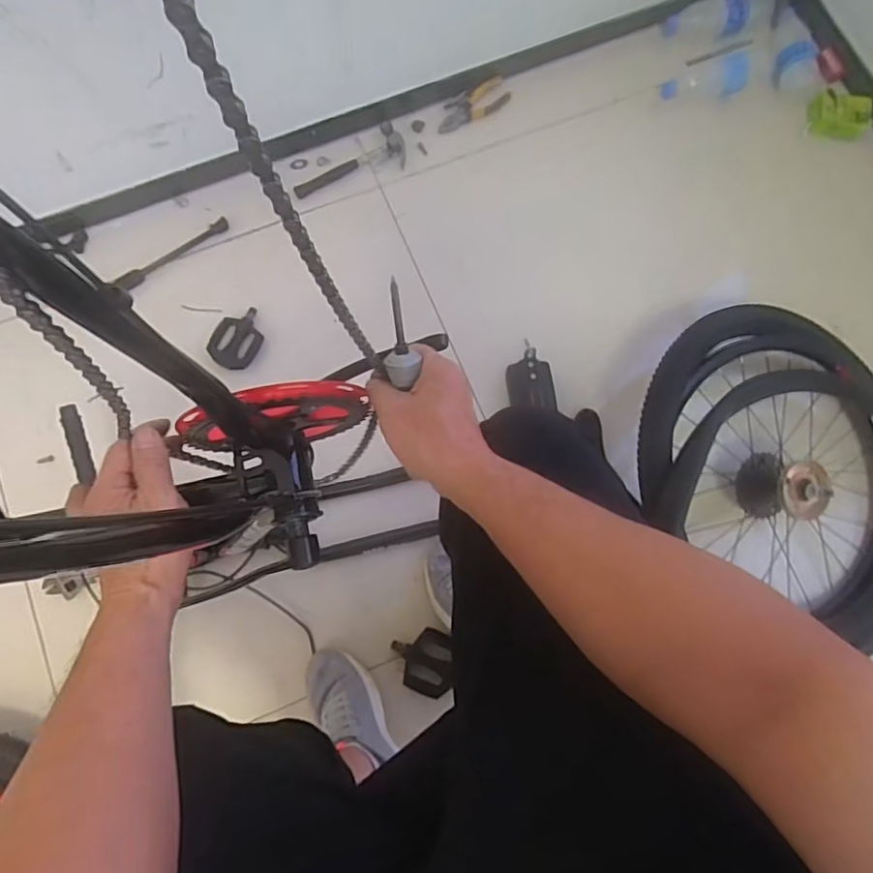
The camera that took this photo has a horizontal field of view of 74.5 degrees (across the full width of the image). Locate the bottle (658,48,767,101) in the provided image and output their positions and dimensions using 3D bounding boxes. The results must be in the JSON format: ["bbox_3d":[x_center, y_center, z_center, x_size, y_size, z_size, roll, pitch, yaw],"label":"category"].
[{"bbox_3d":[0.515,-0.679,1.069,0.188,0.060,0.068,-6,76,17],"label":"bottle"}]

